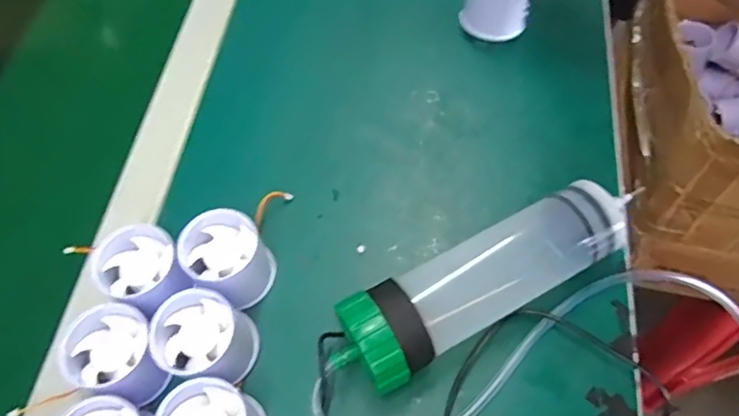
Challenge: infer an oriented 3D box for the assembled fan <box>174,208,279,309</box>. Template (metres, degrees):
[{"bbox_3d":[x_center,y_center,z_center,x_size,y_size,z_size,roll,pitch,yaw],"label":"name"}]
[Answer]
[{"bbox_3d":[-0.095,0.036,0.398,0.057,0.048,0.054,-1,61,1],"label":"assembled fan"}]

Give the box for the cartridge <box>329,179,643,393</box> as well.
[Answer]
[{"bbox_3d":[0.079,0.046,0.379,0.221,0.060,0.057,-28,64,-13],"label":"cartridge"}]

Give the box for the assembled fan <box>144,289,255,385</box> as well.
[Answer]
[{"bbox_3d":[-0.105,0.084,0.370,0.056,0.045,0.052,-1,61,1],"label":"assembled fan"}]

